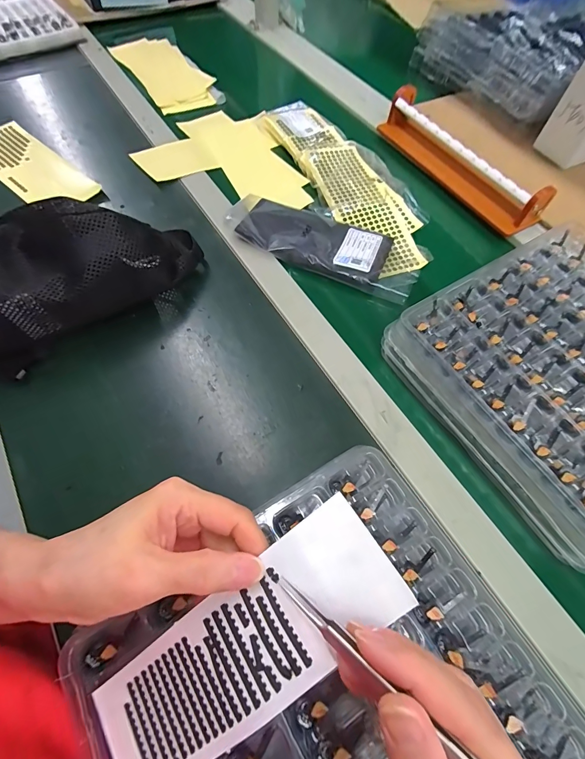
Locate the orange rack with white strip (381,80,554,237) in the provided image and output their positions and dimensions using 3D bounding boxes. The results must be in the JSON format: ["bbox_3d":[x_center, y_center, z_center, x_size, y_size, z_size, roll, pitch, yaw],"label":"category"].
[{"bbox_3d":[0.239,-0.330,0.518,0.052,0.053,0.292,-24,66,-14],"label":"orange rack with white strip"}]

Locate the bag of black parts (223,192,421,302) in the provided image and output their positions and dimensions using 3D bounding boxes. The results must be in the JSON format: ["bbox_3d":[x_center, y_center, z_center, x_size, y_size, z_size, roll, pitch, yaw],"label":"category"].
[{"bbox_3d":[0.041,-0.178,0.448,0.241,0.020,0.094,24,64,10],"label":"bag of black parts"}]

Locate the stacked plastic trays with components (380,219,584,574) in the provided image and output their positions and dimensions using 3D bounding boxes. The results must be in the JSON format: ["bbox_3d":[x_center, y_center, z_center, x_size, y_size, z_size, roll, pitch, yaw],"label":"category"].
[{"bbox_3d":[0.263,-0.005,0.341,0.264,0.066,0.260,-27,67,-16],"label":"stacked plastic trays with components"}]

